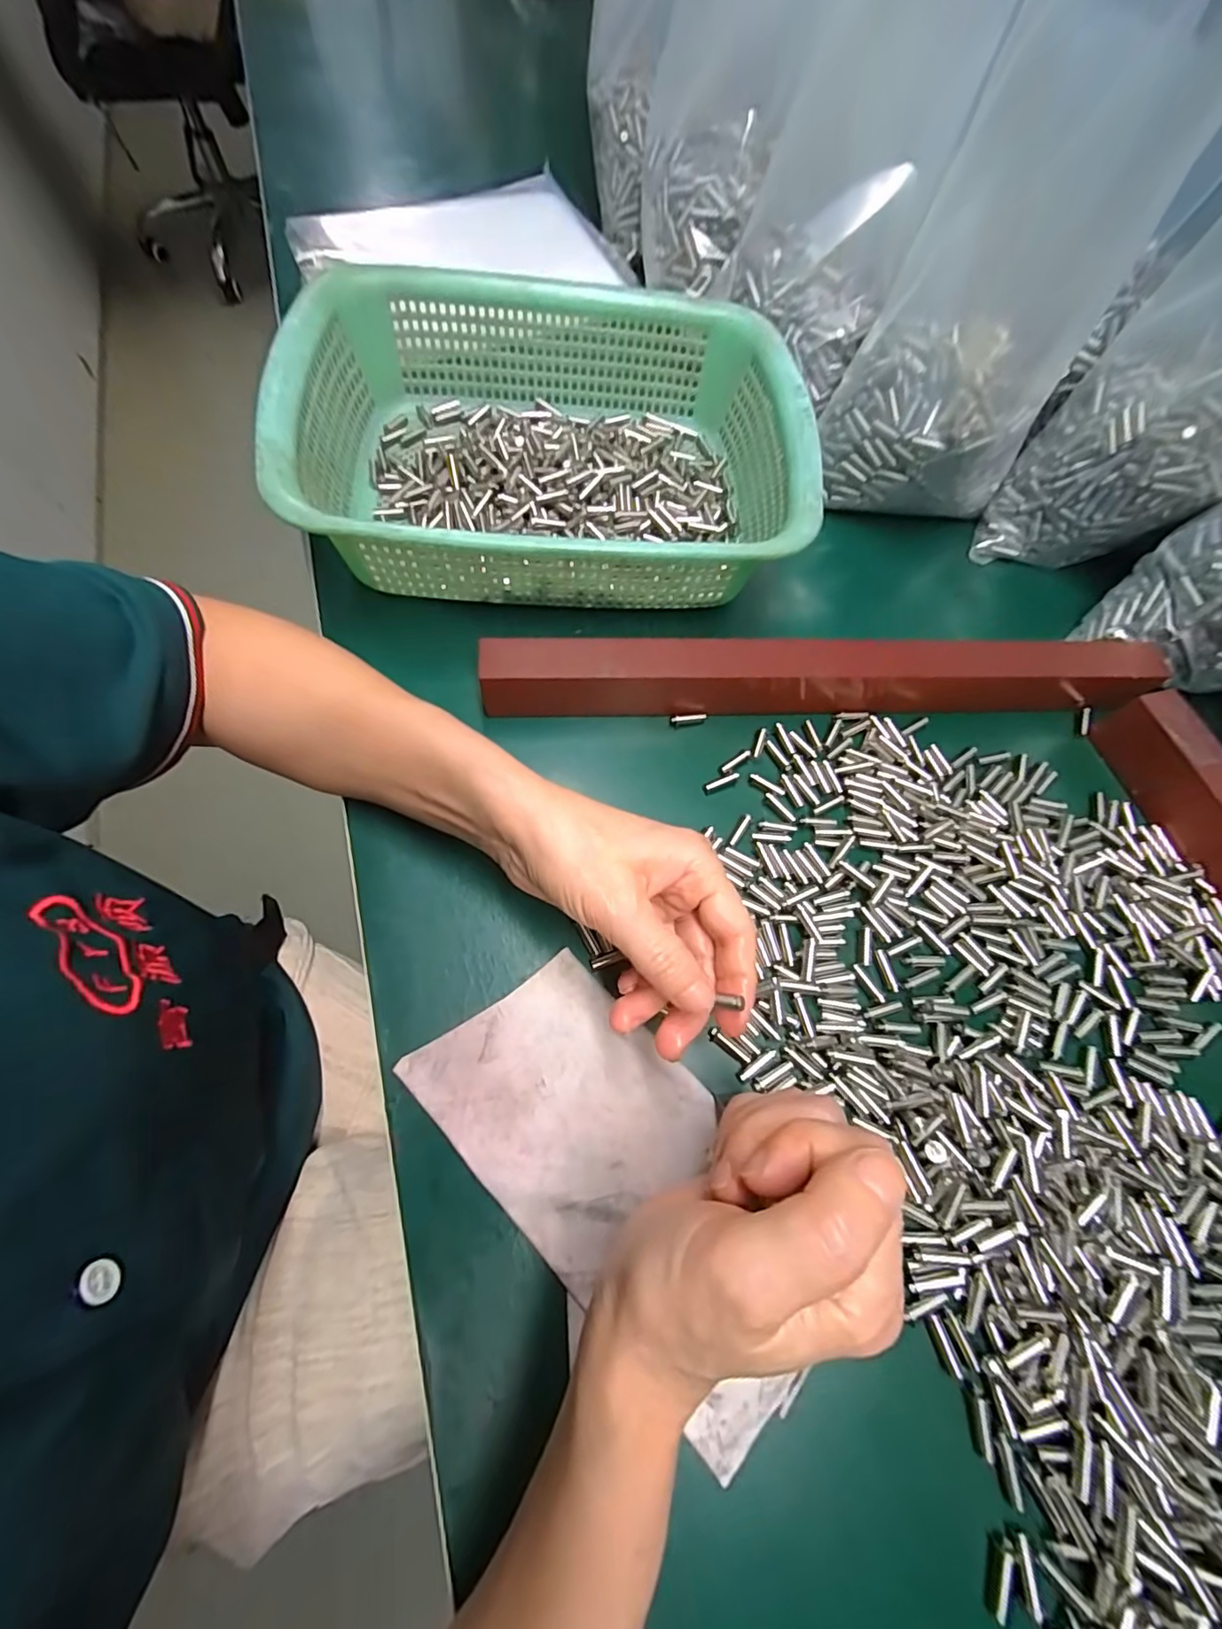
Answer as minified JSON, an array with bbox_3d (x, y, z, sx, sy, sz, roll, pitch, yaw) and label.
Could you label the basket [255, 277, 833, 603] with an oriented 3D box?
[{"bbox_3d":[-0.034,-0.226,0.338,0.284,0.081,0.215,-1,68,-3],"label":"basket"}]

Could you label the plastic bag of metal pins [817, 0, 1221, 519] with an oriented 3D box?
[{"bbox_3d":[0.218,-0.290,0.318,0.124,0.198,0.105,34,71,10],"label":"plastic bag of metal pins"}]

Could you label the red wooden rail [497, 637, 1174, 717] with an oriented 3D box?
[{"bbox_3d":[0.125,-0.082,0.317,0.386,0.040,0.027,-2,69,-3],"label":"red wooden rail"}]

